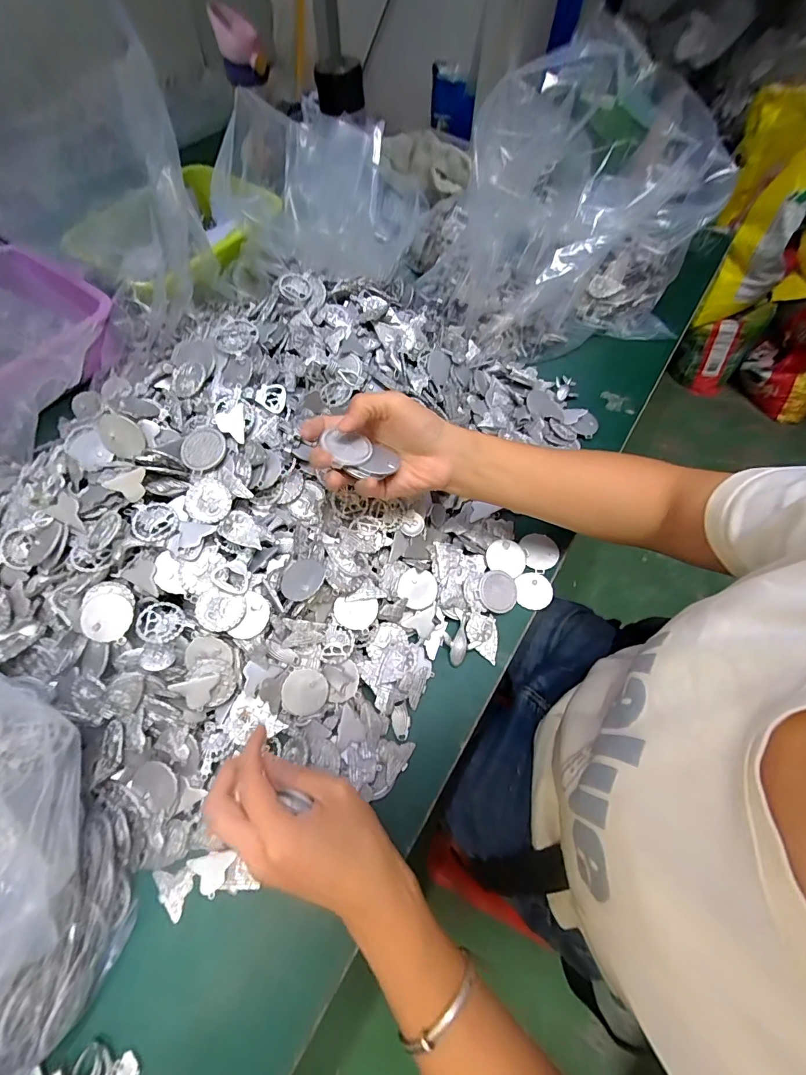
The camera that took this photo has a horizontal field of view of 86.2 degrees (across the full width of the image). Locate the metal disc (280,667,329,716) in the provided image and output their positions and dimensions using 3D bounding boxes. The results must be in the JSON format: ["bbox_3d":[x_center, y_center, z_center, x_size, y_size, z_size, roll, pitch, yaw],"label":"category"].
[{"bbox_3d":[-0.081,0.128,0.357,0.036,0.004,0.036,1,83,-12],"label":"metal disc"}]

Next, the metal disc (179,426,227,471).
[{"bbox_3d":[-0.174,-0.077,0.374,0.035,0.005,0.038,0,82,-3],"label":"metal disc"}]

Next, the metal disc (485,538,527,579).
[{"bbox_3d":[0.105,0.019,0.434,0.039,0.010,0.034,17,62,7],"label":"metal disc"}]

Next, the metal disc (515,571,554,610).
[{"bbox_3d":[0.129,0.051,0.421,0.035,0.004,0.039,4,61,-1],"label":"metal disc"}]

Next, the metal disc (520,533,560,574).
[{"bbox_3d":[0.139,0.013,0.442,0.040,0.004,0.039,1,61,-2],"label":"metal disc"}]

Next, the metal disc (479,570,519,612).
[{"bbox_3d":[0.092,0.052,0.414,0.038,0.004,0.039,28,74,-5],"label":"metal disc"}]

